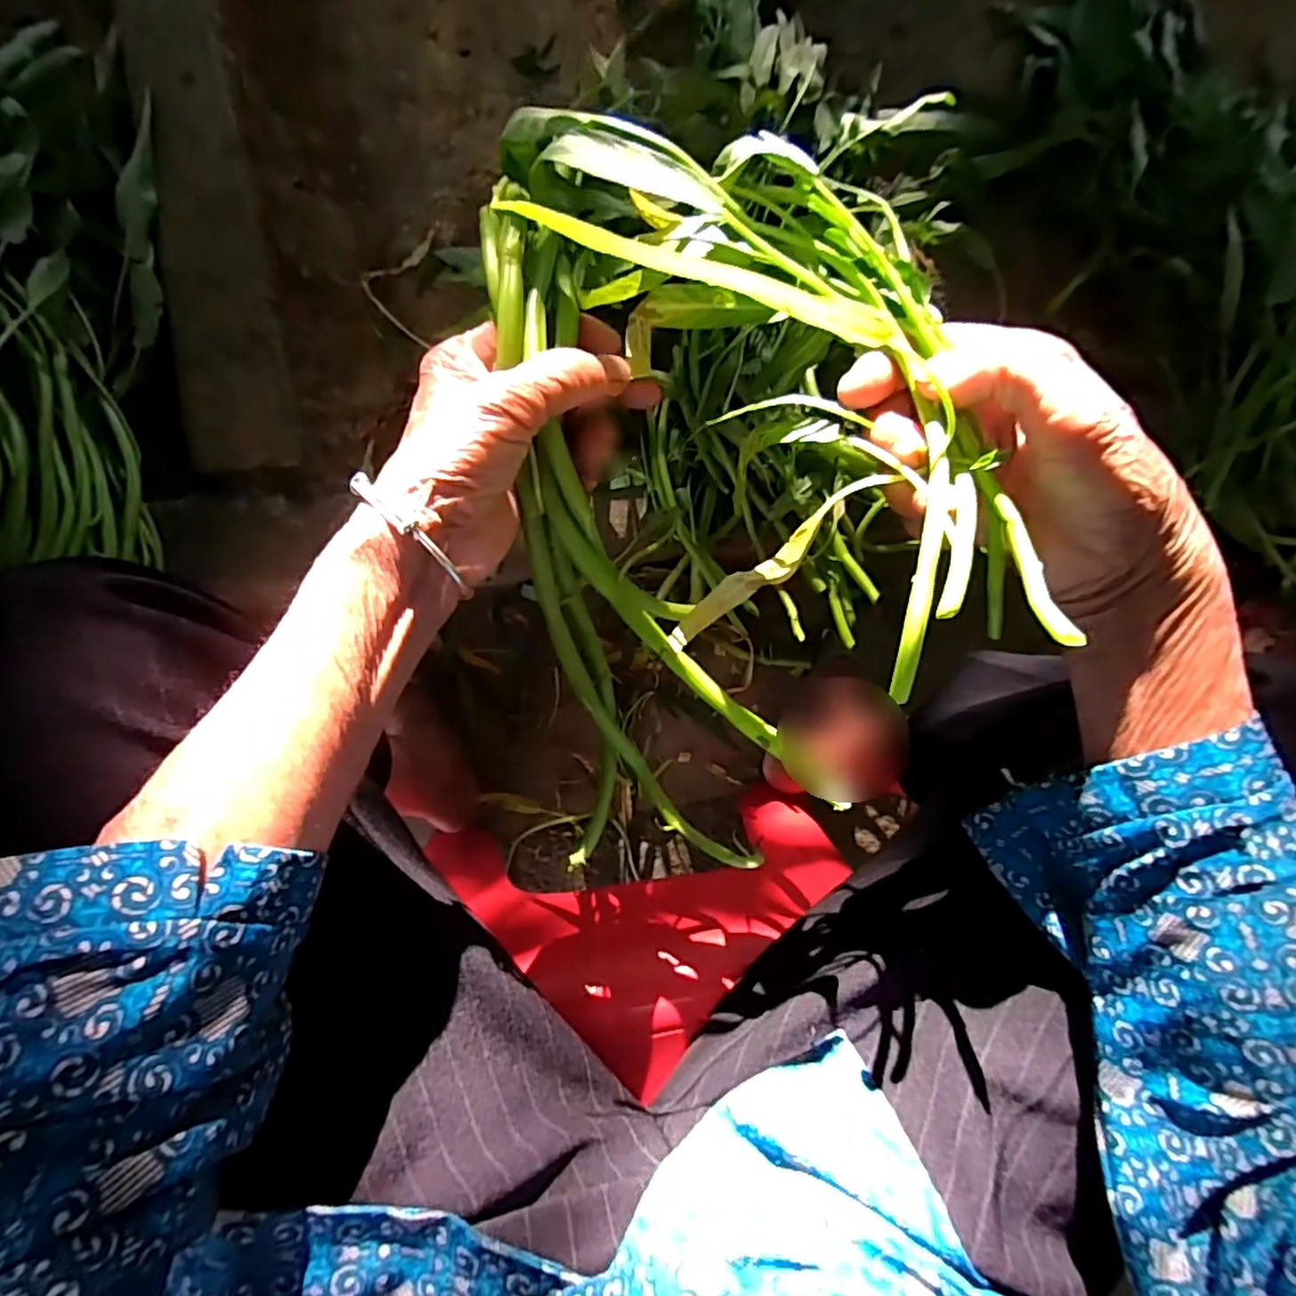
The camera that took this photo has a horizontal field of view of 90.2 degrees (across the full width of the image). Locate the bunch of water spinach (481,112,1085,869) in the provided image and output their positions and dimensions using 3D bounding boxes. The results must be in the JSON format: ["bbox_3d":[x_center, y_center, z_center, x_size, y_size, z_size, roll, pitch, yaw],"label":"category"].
[{"bbox_3d":[0.030,-0.053,0.273,0.156,0.163,0.304,-11,91,-9],"label":"bunch of water spinach"}]

